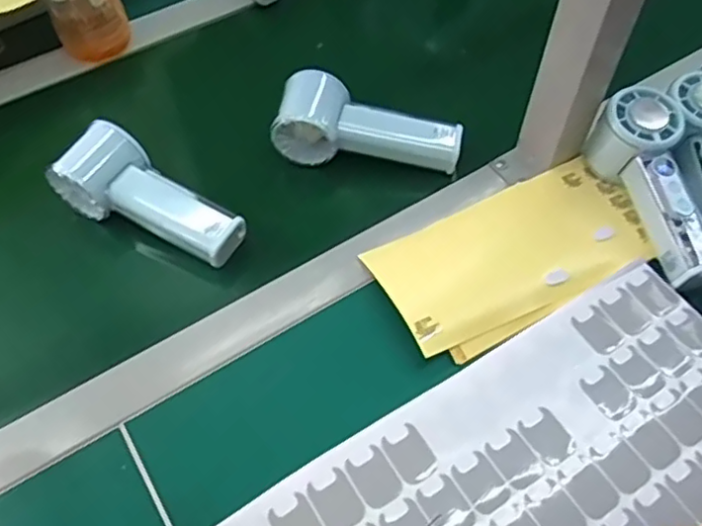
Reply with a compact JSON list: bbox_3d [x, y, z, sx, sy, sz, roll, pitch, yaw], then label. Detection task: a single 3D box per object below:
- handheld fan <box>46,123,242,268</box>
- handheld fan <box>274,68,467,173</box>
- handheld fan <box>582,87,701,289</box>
[{"bbox_3d":[-0.152,-0.049,0.500,0.144,0.057,0.062,22,60,14],"label":"handheld fan"},{"bbox_3d":[0.014,-0.111,0.526,0.148,0.052,0.058,15,58,11],"label":"handheld fan"},{"bbox_3d":[0.230,-0.054,0.493,0.053,0.056,0.150,-13,72,-7],"label":"handheld fan"}]

